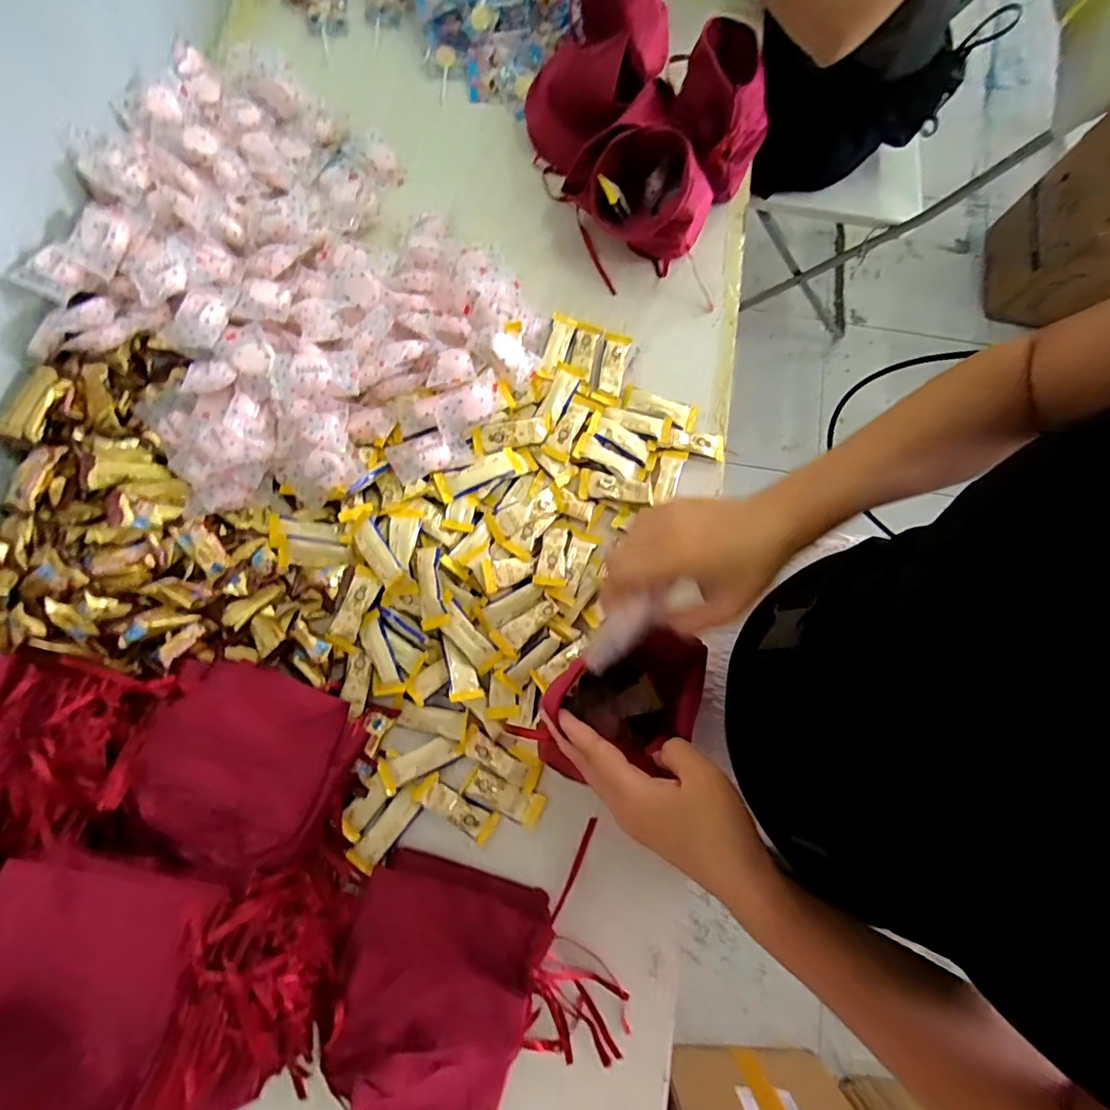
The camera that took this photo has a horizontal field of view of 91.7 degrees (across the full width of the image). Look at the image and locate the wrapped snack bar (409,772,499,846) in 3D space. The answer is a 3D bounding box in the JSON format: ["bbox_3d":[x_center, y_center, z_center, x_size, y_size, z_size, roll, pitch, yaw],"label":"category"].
[{"bbox_3d":[-0.093,0.244,0.518,0.086,0.017,0.031,37,79,-8],"label":"wrapped snack bar"}]

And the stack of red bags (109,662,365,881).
[{"bbox_3d":[-0.279,0.184,0.484,0.174,0.067,0.160,23,78,4],"label":"stack of red bags"}]

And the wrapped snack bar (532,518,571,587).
[{"bbox_3d":[0.000,-0.004,0.555,0.030,0.009,0.079,11,55,1],"label":"wrapped snack bar"}]

